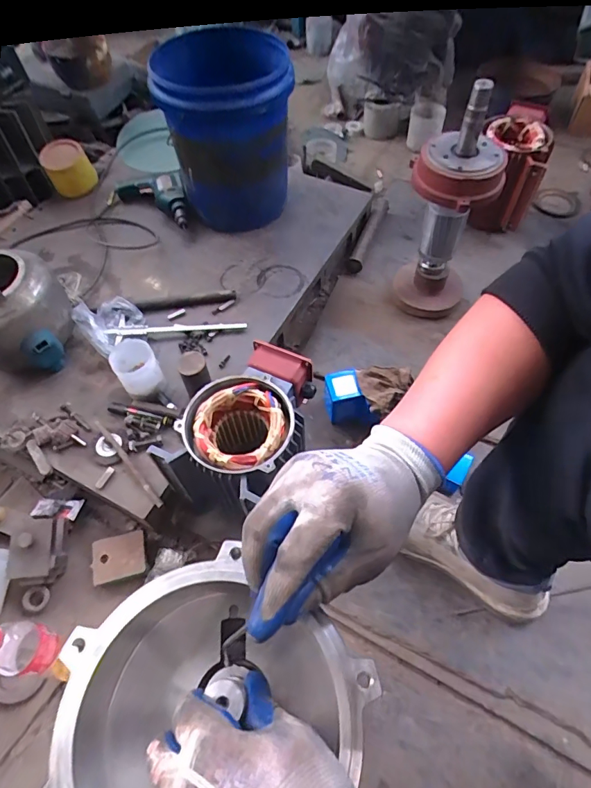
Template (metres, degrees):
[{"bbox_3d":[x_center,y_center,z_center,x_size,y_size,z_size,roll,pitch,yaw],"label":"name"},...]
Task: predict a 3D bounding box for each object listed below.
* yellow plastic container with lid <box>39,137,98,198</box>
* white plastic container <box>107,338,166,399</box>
[{"bbox_3d":[-0.584,-0.581,1.174,0.112,0.099,0.119,-33,63,-18],"label":"yellow plastic container with lid"},{"bbox_3d":[-0.289,-0.046,0.833,0.073,0.099,0.069,0,58,1],"label":"white plastic container"}]

